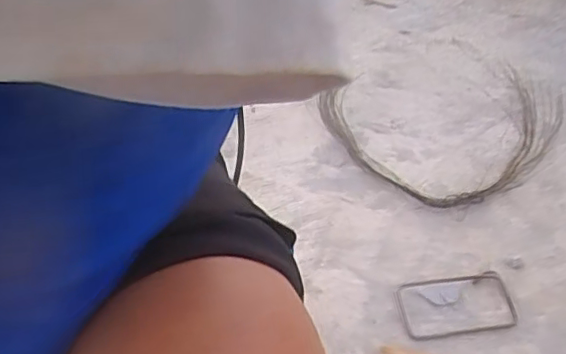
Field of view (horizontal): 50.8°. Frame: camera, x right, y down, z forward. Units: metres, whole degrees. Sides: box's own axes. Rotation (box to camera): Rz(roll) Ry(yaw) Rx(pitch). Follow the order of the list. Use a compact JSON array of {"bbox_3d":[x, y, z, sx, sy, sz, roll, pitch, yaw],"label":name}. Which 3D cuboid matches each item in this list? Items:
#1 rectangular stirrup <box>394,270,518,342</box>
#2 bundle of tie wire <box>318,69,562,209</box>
[{"bbox_3d":[0.242,0.182,0.843,0.173,0.016,0.085,-5,55,-15],"label":"rectangular stirrup"},{"bbox_3d":[0.329,-0.111,1.128,0.455,0.030,0.362,-21,50,-20],"label":"bundle of tie wire"}]

